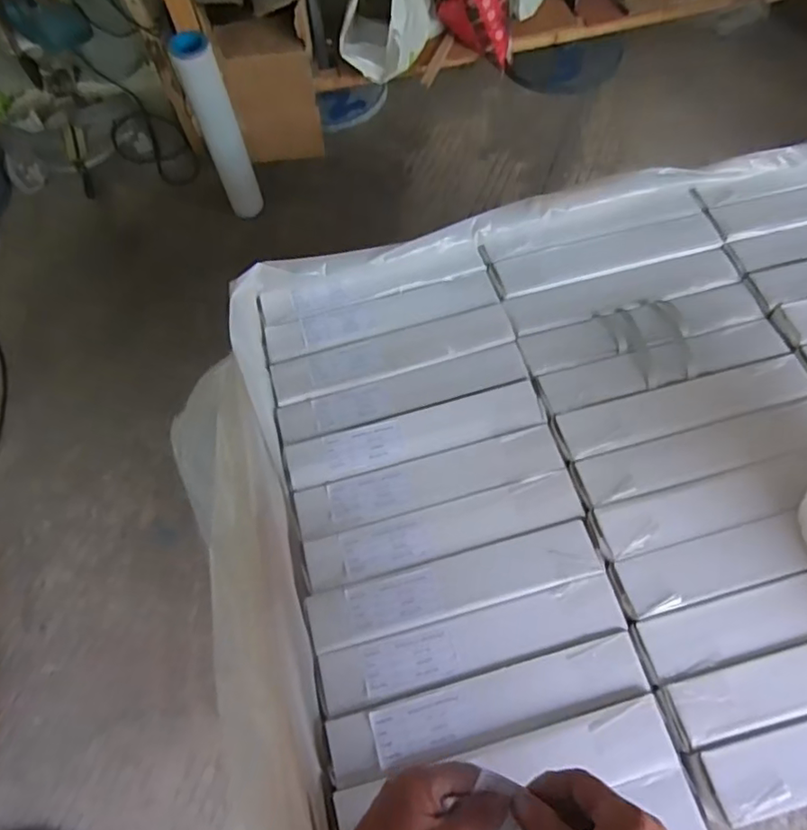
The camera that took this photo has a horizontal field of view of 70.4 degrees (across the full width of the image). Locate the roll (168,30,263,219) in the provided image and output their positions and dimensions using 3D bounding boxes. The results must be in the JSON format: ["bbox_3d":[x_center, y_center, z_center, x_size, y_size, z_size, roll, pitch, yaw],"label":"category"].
[{"bbox_3d":[-0.501,-0.768,1.593,0.101,0.513,0.086,-17,65,-6],"label":"roll"}]

